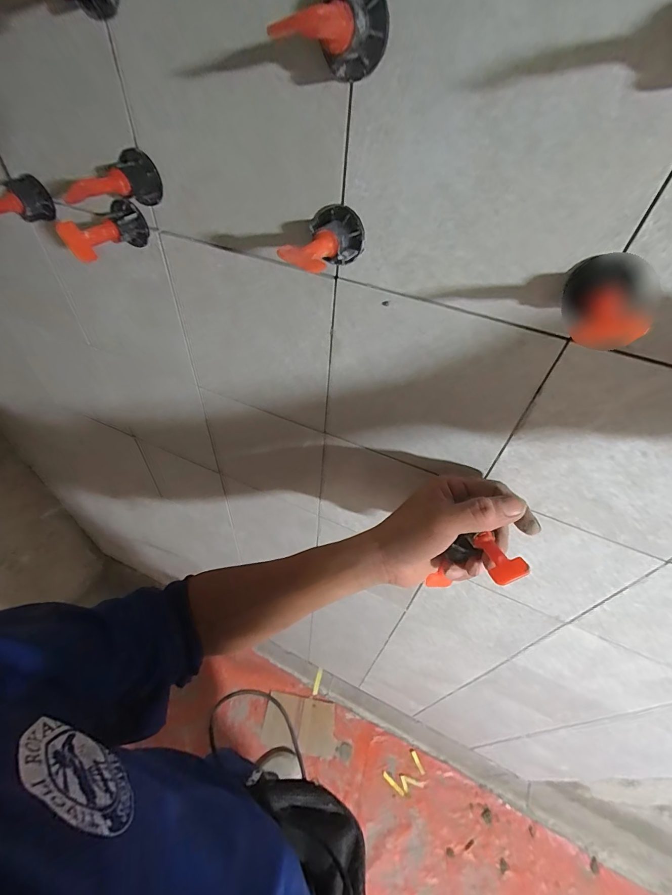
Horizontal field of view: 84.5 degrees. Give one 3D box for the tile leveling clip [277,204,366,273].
[{"bbox_3d":[-0.006,-0.112,0.208,0.032,0.028,0.053,17,49,10],"label":"tile leveling clip"}]

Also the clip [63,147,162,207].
[{"bbox_3d":[-0.142,-0.168,0.237,0.027,0.027,0.056,28,51,19],"label":"clip"}]

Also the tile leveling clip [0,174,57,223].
[{"bbox_3d":[-0.261,-0.194,0.293,0.059,0.026,0.032,-31,58,-29],"label":"tile leveling clip"}]

